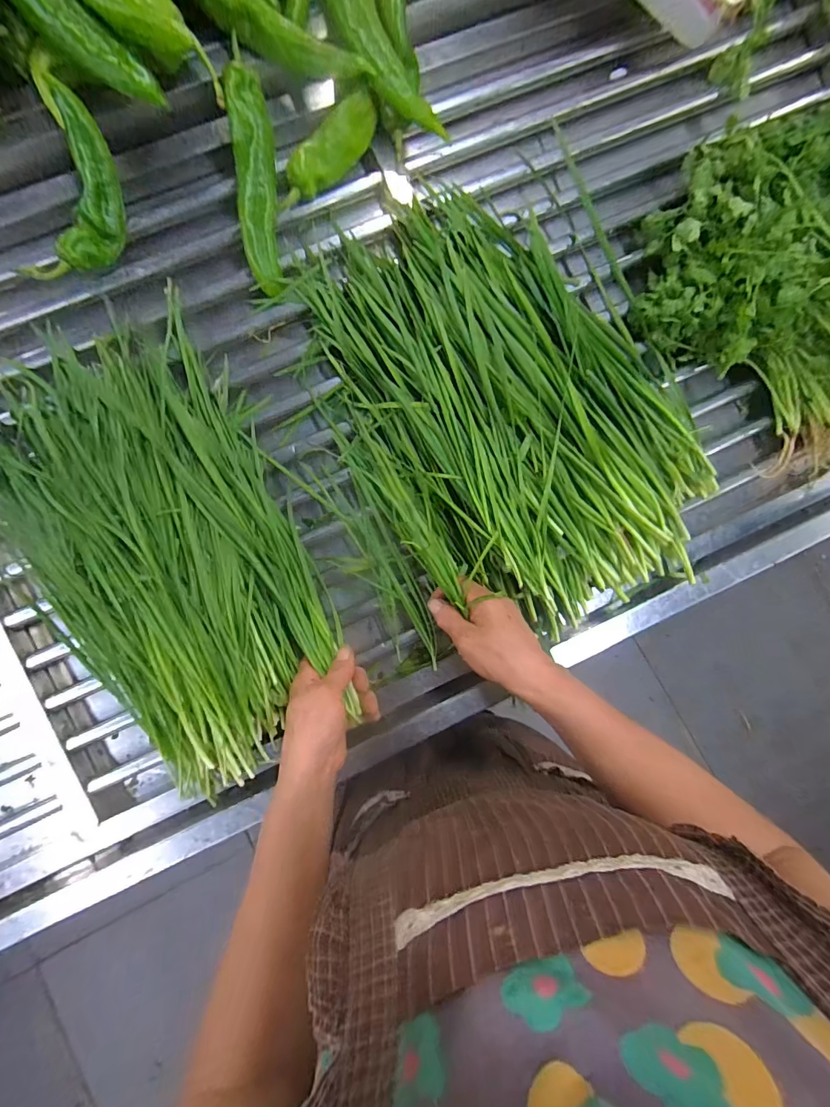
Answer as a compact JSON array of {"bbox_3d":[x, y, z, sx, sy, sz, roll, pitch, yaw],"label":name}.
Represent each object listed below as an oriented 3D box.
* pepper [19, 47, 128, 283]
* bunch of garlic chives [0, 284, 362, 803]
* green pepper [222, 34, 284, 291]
[{"bbox_3d":[-0.324,-0.351,0.410,0.073,0.045,0.178,6,105,-1],"label":"pepper"},{"bbox_3d":[-0.239,-0.011,0.420,0.256,0.052,0.439,-33,85,-6],"label":"bunch of garlic chives"},{"bbox_3d":[-0.156,-0.374,0.424,0.037,0.025,0.211,-4,100,-3],"label":"green pepper"}]

